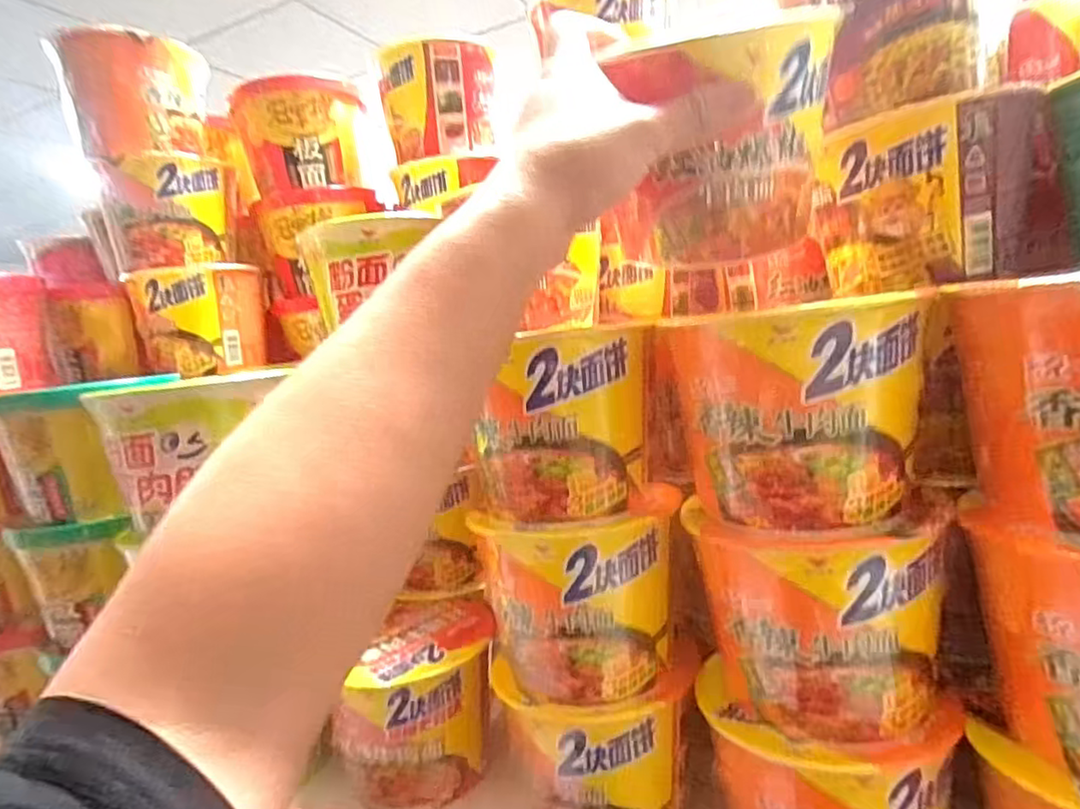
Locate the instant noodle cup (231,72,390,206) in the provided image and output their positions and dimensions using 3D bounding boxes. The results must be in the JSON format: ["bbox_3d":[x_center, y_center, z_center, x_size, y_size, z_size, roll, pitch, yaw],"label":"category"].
[{"bbox_3d":[-0.255,-0.287,0.705,0.116,0.100,0.119,-6,7,12],"label":"instant noodle cup"}]

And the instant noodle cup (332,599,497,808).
[{"bbox_3d":[-0.093,0.235,0.508,0.120,0.105,0.123,-8,6,-3],"label":"instant noodle cup"}]

